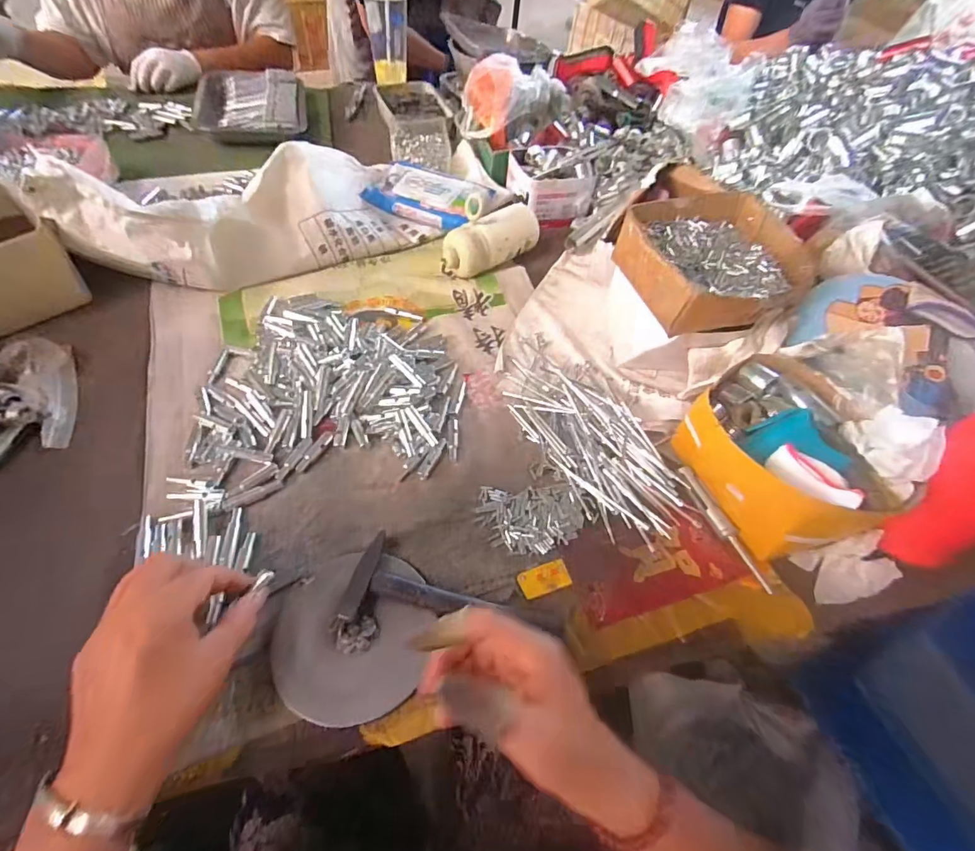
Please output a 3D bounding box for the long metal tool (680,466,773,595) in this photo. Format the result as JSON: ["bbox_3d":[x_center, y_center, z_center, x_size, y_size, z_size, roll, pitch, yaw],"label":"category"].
[{"bbox_3d":[0.226,0.094,0.446,0.014,0.006,0.131,-14,55,-13],"label":"long metal tool"}]

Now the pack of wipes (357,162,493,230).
[{"bbox_3d":[-0.090,-0.356,0.734,0.170,0.044,0.119,19,55,8],"label":"pack of wipes"}]

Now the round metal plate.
[{"bbox_3d":[-0.106,0.163,0.371,0.117,0.018,0.123,1,53,-2],"label":"round metal plate"}]

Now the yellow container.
[{"bbox_3d":[0.280,0.027,0.447,0.132,0.085,0.177,-15,55,-14],"label":"yellow container"}]

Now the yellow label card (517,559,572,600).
[{"bbox_3d":[0.051,0.135,0.414,0.046,0.004,0.025,-14,55,-13],"label":"yellow label card"}]

